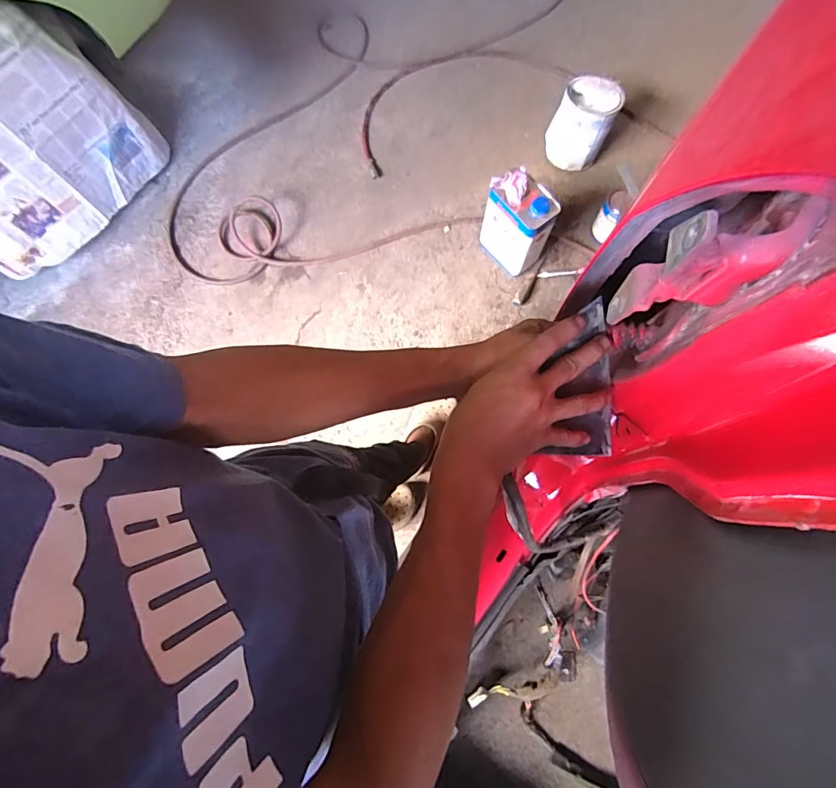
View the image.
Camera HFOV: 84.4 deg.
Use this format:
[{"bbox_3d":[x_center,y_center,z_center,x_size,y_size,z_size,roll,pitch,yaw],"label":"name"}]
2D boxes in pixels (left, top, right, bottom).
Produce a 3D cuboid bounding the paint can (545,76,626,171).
[{"bbox_3d":[0.511,-0.842,1.435,0.172,0.178,0.182,0,77,1],"label":"paint can"}]

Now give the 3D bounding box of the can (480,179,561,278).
[{"bbox_3d":[0.280,-0.472,1.316,0.125,0.295,0.178,-39,79,-7],"label":"can"}]

